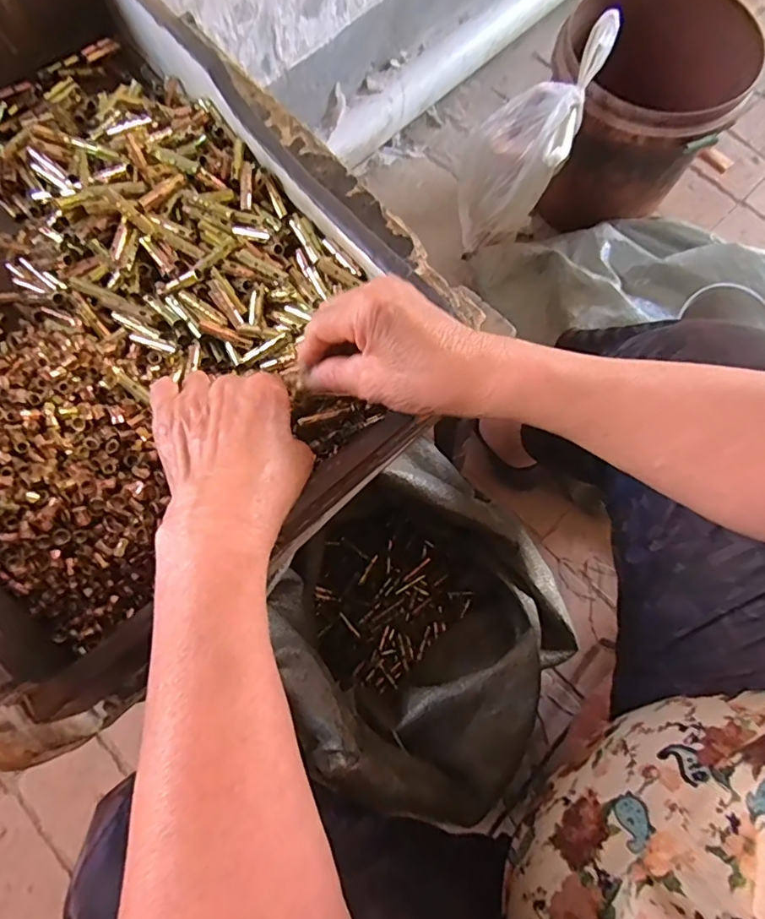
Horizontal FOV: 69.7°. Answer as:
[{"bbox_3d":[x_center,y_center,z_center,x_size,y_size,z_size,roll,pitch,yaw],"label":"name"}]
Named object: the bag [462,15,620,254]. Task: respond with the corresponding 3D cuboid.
[{"bbox_3d":[0.178,-0.407,0.744,0.137,0.286,0.121,20,74,6],"label":"bag"}]

